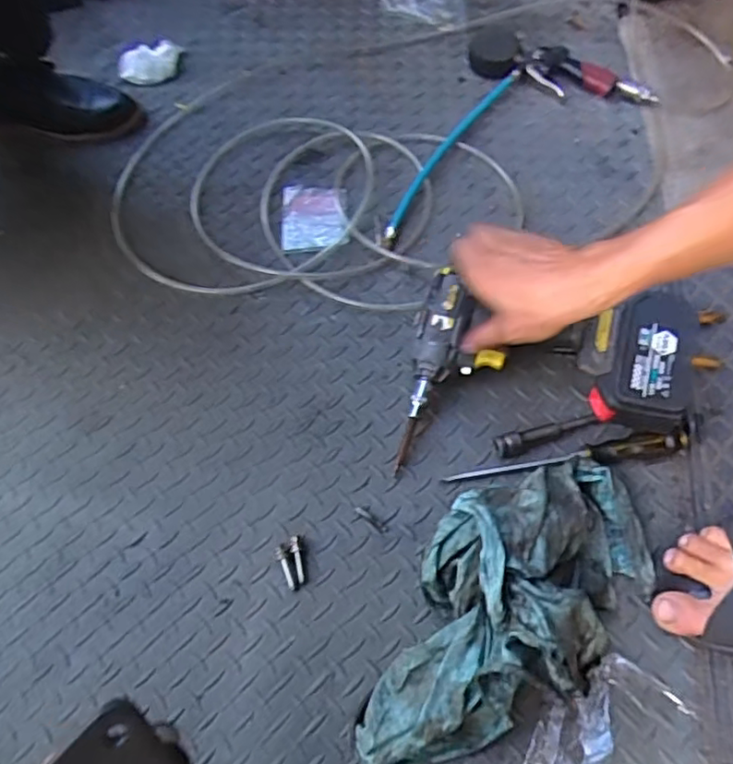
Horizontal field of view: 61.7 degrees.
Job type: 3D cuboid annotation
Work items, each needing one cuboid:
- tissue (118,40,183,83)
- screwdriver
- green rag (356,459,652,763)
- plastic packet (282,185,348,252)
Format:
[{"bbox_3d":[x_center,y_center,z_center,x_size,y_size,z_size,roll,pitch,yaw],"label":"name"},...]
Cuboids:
[{"bbox_3d":[-0.322,-0.477,0.909,0.088,0.017,0.065,-8,64,-4],"label":"tissue"},{"bbox_3d":[0.201,0.072,0.612,0.241,0.025,0.023,-5,63,-2],"label":"screwdriver"},{"bbox_3d":[0.117,0.177,0.505,0.315,0.120,0.158,-37,69,-16],"label":"green rag"},{"bbox_3d":[-0.069,-0.210,0.775,0.078,0.013,0.103,-7,63,-3],"label":"plastic packet"}]

